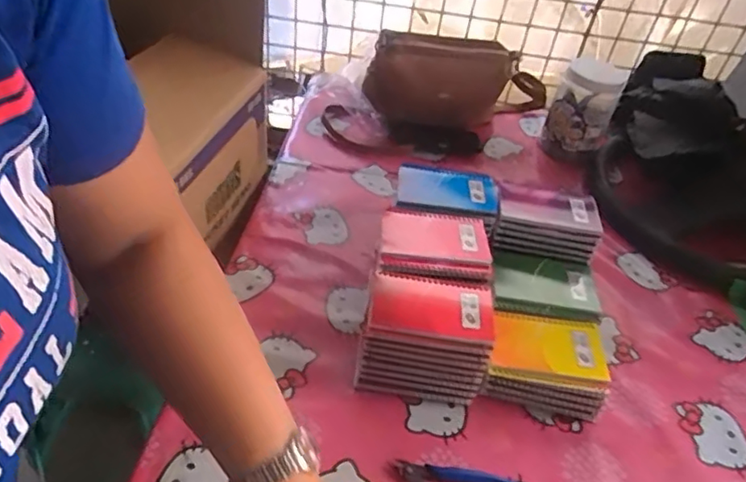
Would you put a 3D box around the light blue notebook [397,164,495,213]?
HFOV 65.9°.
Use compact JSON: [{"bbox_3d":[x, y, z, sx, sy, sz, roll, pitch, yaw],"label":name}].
[{"bbox_3d":[0.102,-0.072,0.786,0.134,0.019,0.083,6,42,-2],"label":"light blue notebook"}]

